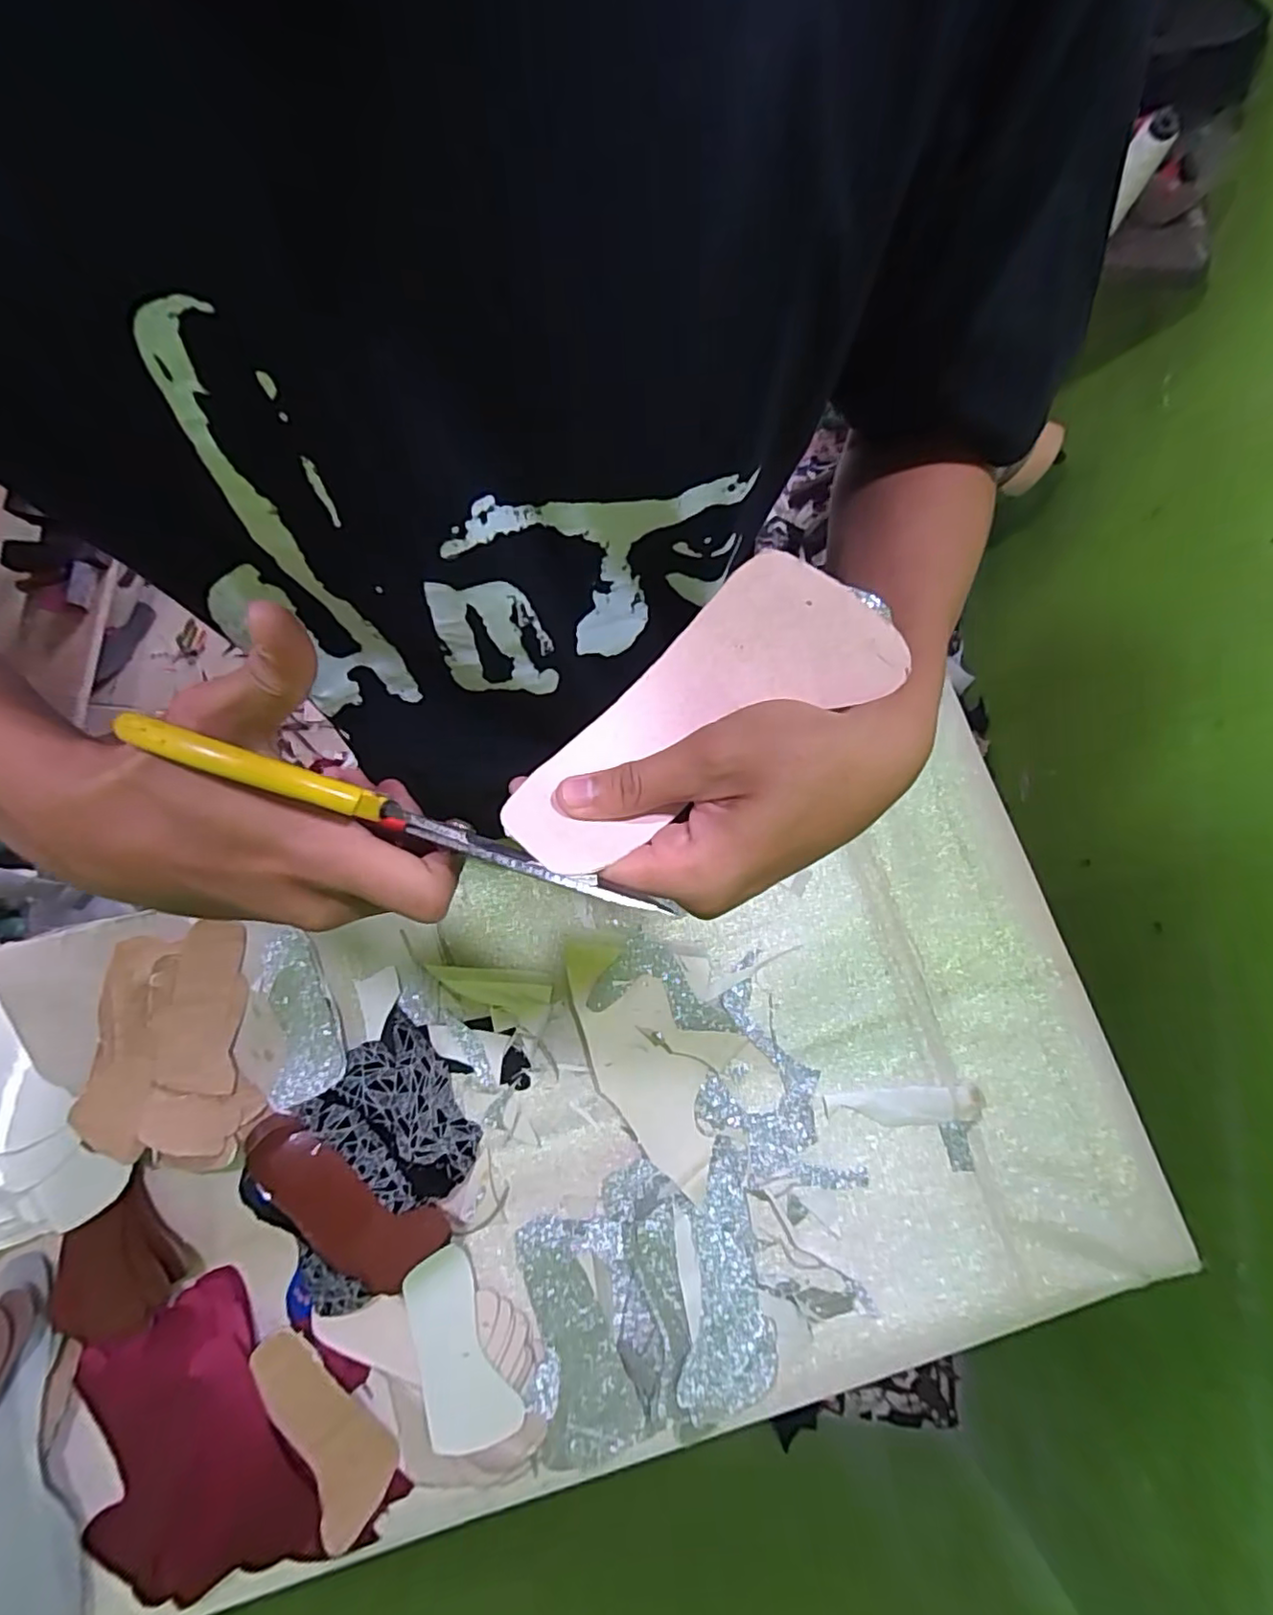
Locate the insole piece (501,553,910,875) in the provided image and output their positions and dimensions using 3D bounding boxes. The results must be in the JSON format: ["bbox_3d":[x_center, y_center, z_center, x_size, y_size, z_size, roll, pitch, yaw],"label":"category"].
[{"bbox_3d":[0.020,-0.035,0.237,0.154,0.024,0.060,-36,81,0],"label":"insole piece"}]

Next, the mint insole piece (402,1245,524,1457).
[{"bbox_3d":[-0.158,0.475,0.539,0.068,0.017,0.156,-21,81,-25],"label":"mint insole piece"}]

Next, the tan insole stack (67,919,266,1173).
[{"bbox_3d":[-0.448,0.228,0.598,0.132,0.044,0.217,-4,79,0],"label":"tan insole stack"}]

